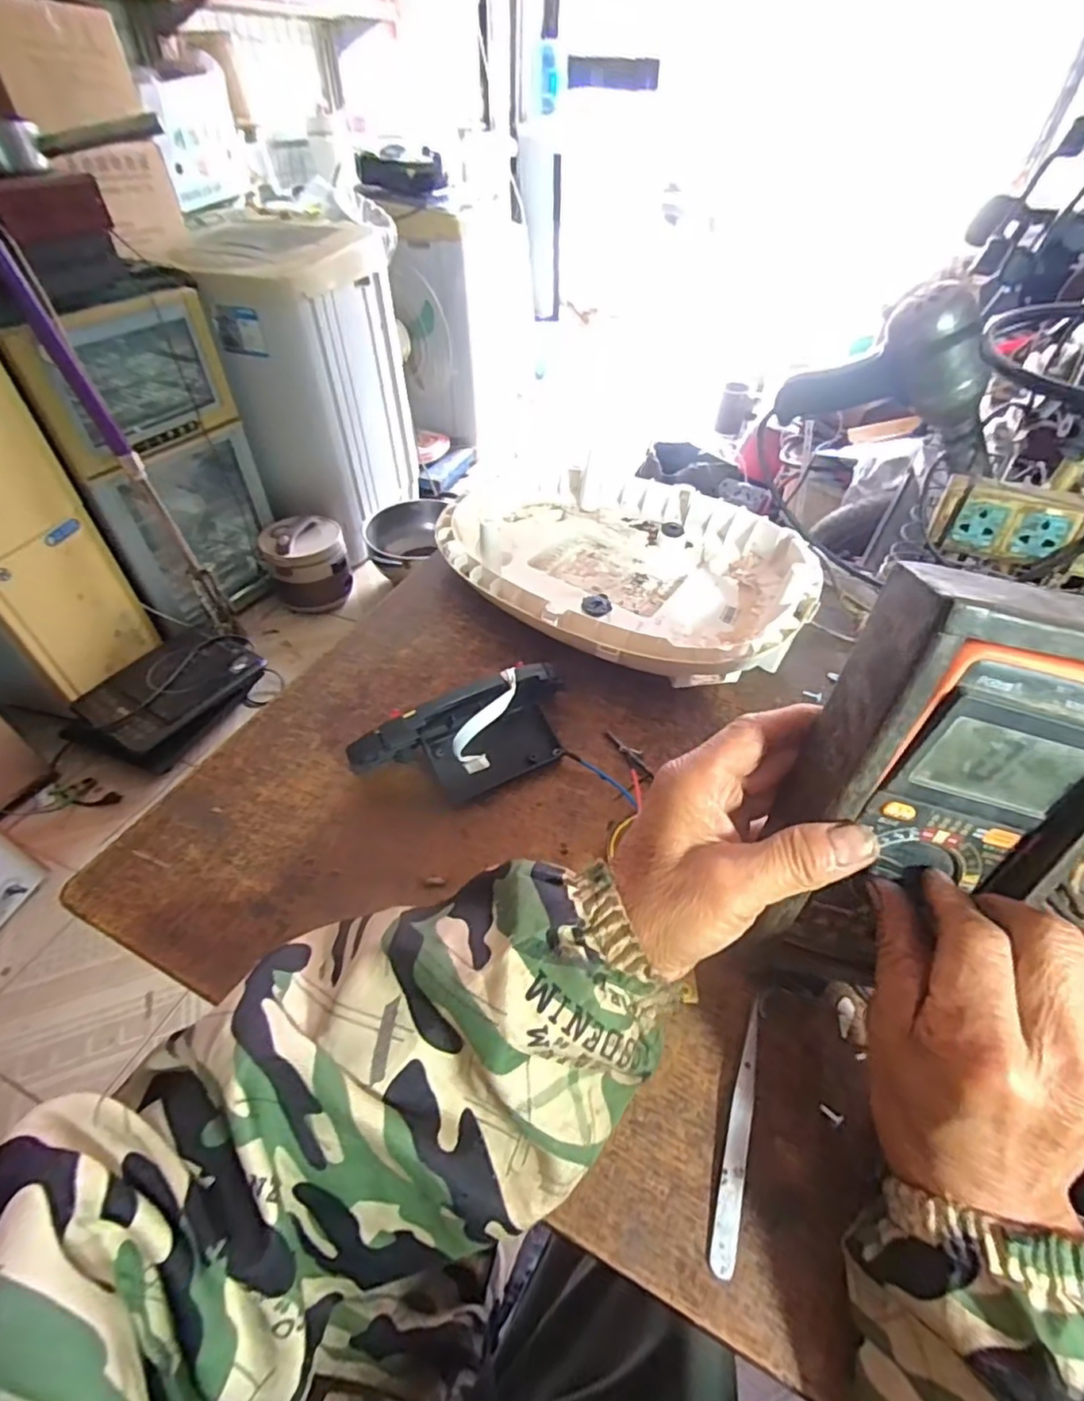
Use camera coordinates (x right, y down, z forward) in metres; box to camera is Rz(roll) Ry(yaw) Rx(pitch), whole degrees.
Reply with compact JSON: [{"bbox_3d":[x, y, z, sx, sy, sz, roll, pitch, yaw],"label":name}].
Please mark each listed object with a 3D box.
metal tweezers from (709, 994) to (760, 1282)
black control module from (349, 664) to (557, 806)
[{"bbox_3d":[0.101,0.215,0.307,0.012,0.011,0.120,16,48,13],"label":"metal tweezers"},{"bbox_3d":[-0.053,0.025,0.433,0.161,0.070,0.062,-20,50,-19],"label":"black control module"}]

